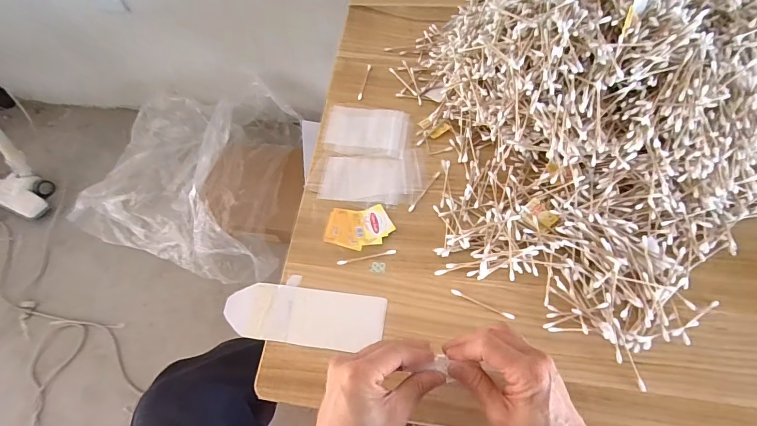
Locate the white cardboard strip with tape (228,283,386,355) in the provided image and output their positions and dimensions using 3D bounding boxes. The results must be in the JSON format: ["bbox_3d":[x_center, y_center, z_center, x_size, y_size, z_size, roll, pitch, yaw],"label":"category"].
[{"bbox_3d":[-0.091,0.127,0.462,0.194,0.007,0.067,6,69,6],"label":"white cardboard strip with tape"}]

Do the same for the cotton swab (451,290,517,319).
[{"bbox_3d":[0.124,0.109,0.446,0.077,0.004,0.007,22,66,14],"label":"cotton swab"}]

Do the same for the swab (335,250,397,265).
[{"bbox_3d":[-0.015,0.057,0.482,0.076,0.004,0.007,-11,63,-2],"label":"swab"}]

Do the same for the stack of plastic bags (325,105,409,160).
[{"bbox_3d":[-0.019,-0.126,0.571,0.125,0.014,0.089,8,63,7],"label":"stack of plastic bags"}]

